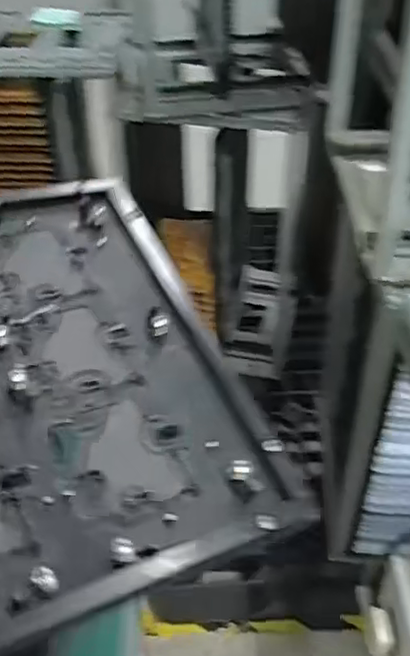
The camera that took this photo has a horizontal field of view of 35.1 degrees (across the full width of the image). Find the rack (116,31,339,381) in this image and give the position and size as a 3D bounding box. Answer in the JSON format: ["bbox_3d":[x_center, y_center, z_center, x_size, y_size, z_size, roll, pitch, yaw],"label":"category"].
[{"bbox_3d":[0.052,-0.230,1.285,0.330,0.589,0.374,7,44,10],"label":"rack"}]

